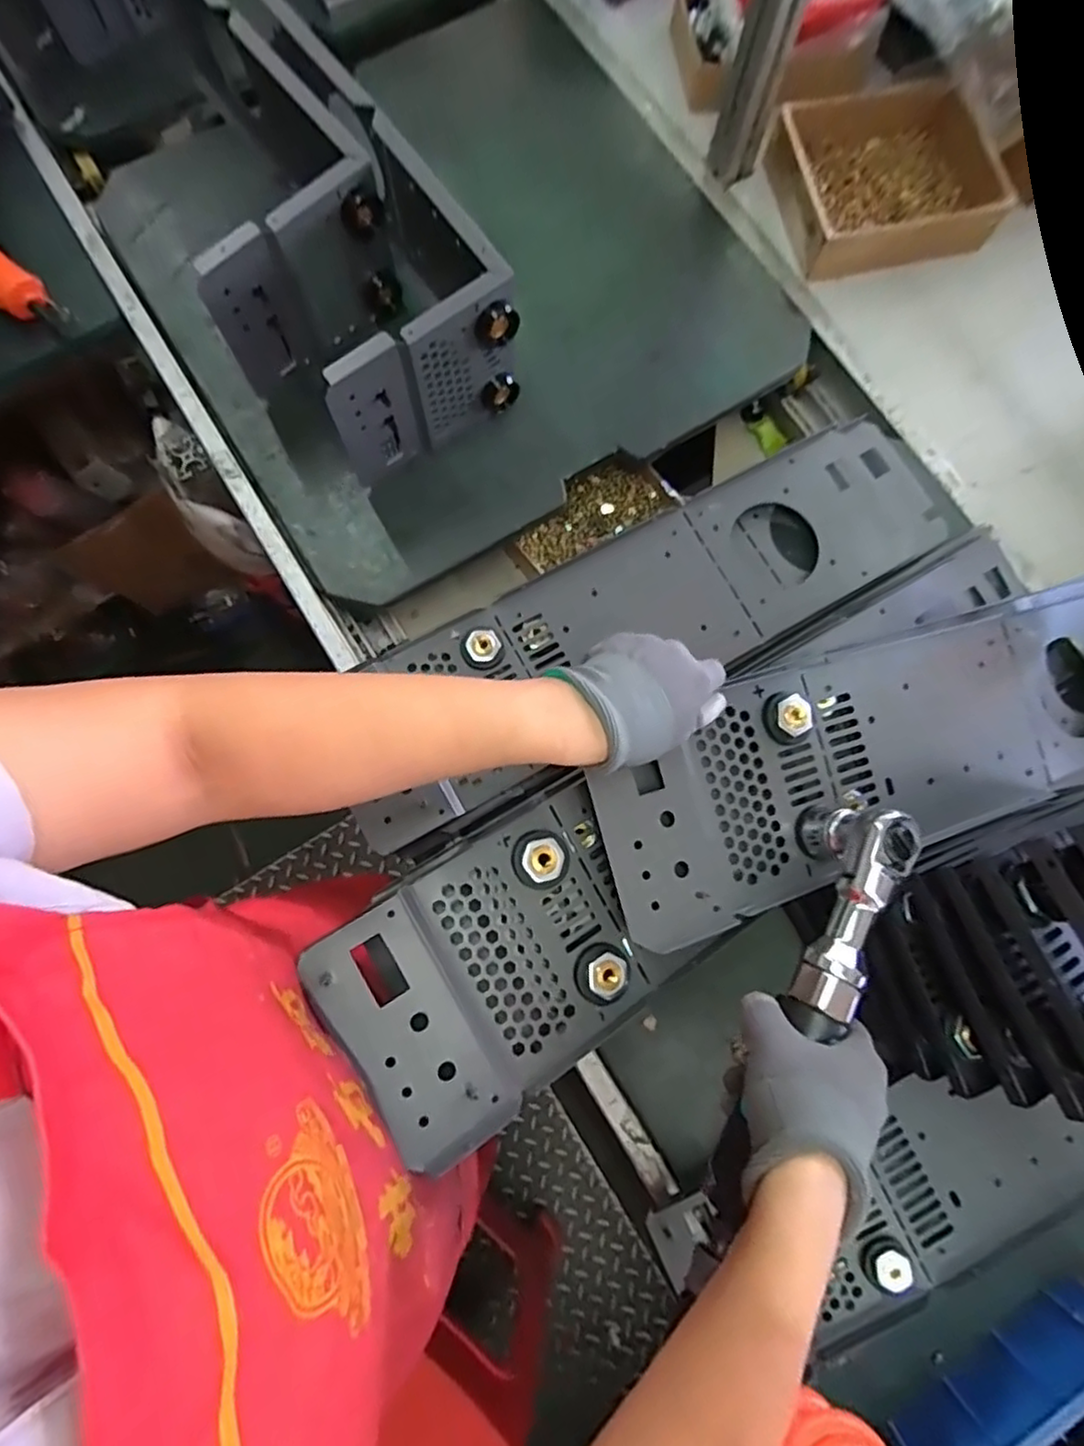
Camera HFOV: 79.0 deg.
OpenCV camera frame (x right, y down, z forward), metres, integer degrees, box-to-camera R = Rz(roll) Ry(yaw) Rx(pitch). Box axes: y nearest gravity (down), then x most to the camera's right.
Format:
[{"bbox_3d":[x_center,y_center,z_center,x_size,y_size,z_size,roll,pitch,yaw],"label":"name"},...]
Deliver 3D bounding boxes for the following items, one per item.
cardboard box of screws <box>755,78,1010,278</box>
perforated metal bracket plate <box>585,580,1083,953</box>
[{"bbox_3d":[0.375,-0.603,0.732,0.228,0.058,0.196,-15,80,-4],"label":"cardboard box of screws"},{"bbox_3d":[0.310,0.009,0.516,0.579,0.029,0.162,-17,80,-19],"label":"perforated metal bracket plate"}]

